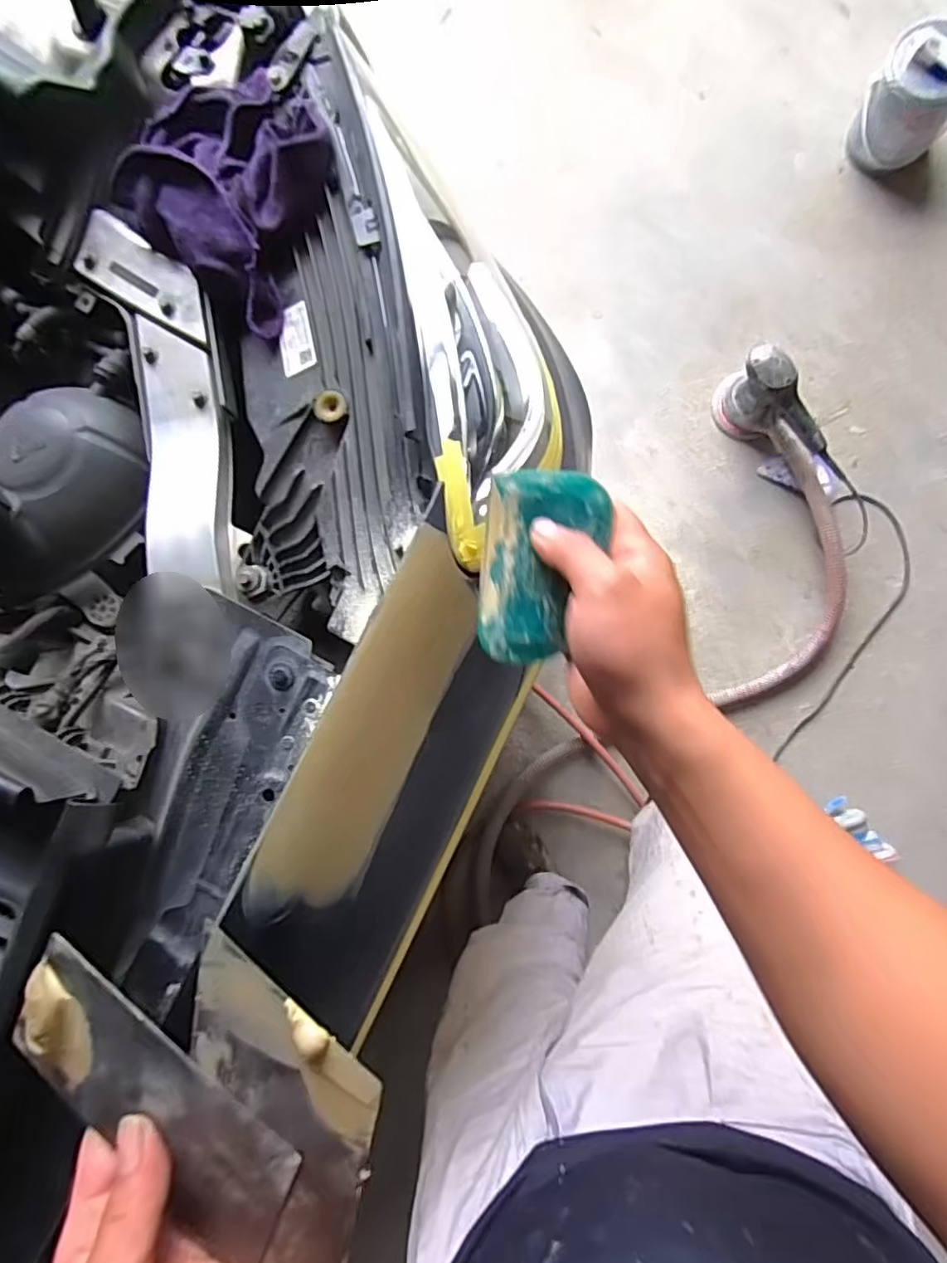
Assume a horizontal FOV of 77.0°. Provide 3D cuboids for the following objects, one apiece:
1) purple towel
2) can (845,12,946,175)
[{"bbox_3d":[-0.205,-0.369,0.489,0.168,0.044,0.204,24,92,7],"label":"purple towel"},{"bbox_3d":[0.818,-0.989,1.116,0.163,0.177,0.148,33,93,7],"label":"can"}]

